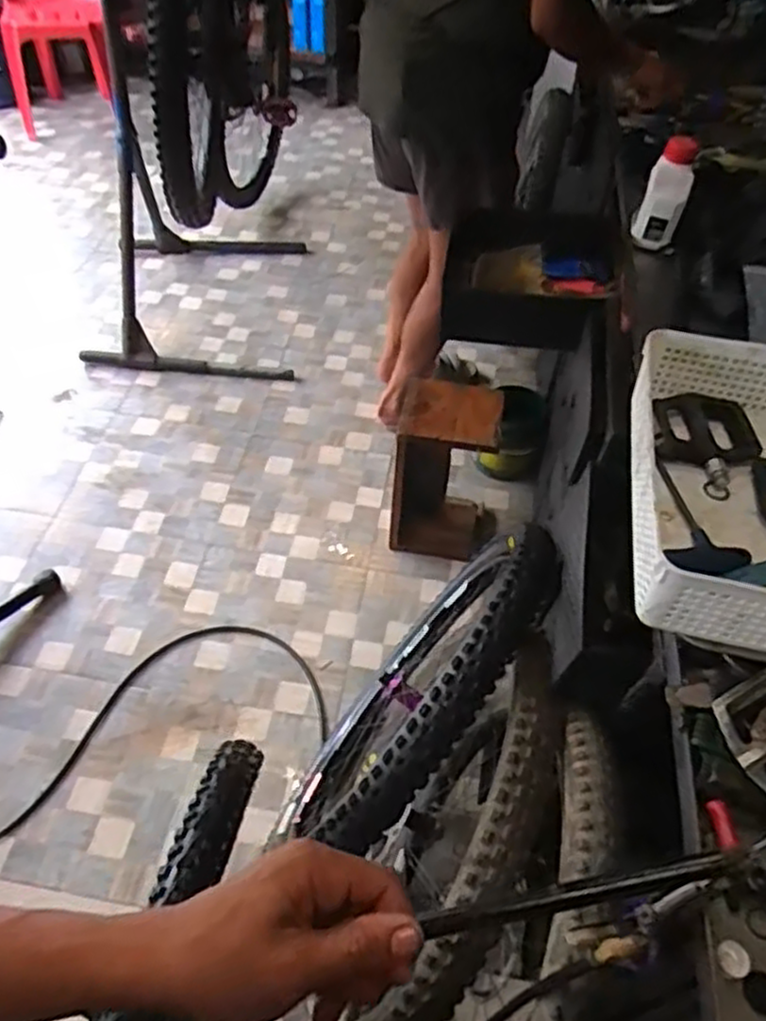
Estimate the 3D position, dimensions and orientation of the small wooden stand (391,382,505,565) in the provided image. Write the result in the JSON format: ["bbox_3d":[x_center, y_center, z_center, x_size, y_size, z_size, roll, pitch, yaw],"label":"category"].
[{"bbox_3d":[0.140,-0.098,1.741,0.237,0.409,0.207,5,48,7],"label":"small wooden stand"}]

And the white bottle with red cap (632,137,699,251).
[{"bbox_3d":[0.430,-0.482,1.133,0.068,0.161,0.045,21,19,13],"label":"white bottle with red cap"}]

